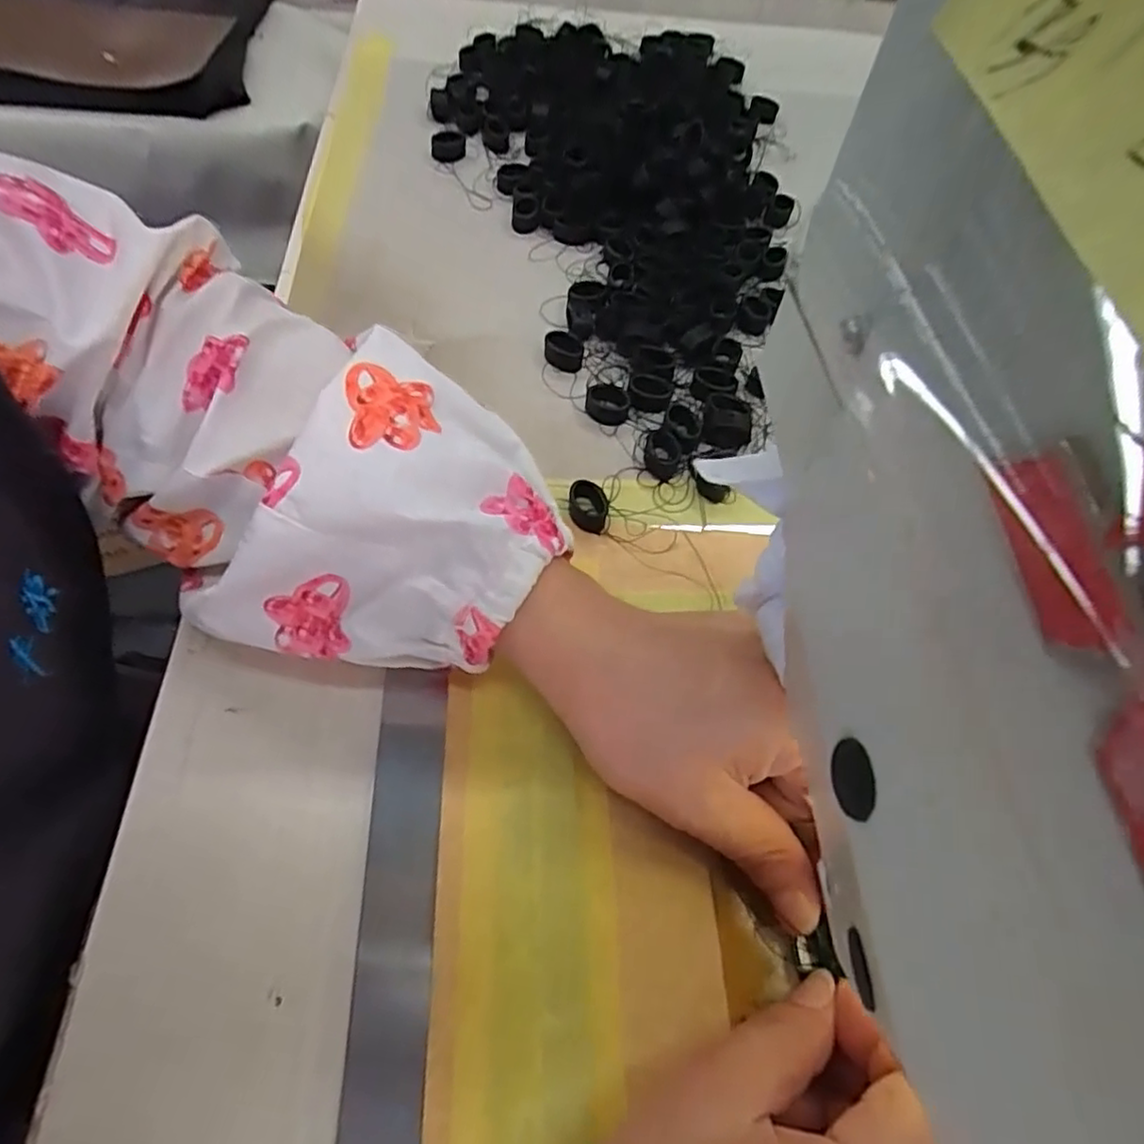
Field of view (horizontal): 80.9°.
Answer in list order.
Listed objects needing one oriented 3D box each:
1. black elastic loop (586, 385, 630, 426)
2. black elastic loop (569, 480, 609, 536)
[{"bbox_3d":[0.016,-0.076,0.304,0.019,0.007,0.017,10,59,2],"label":"black elastic loop"},{"bbox_3d":[0.007,-0.026,0.275,0.016,0.010,0.019,5,59,-1],"label":"black elastic loop"}]

